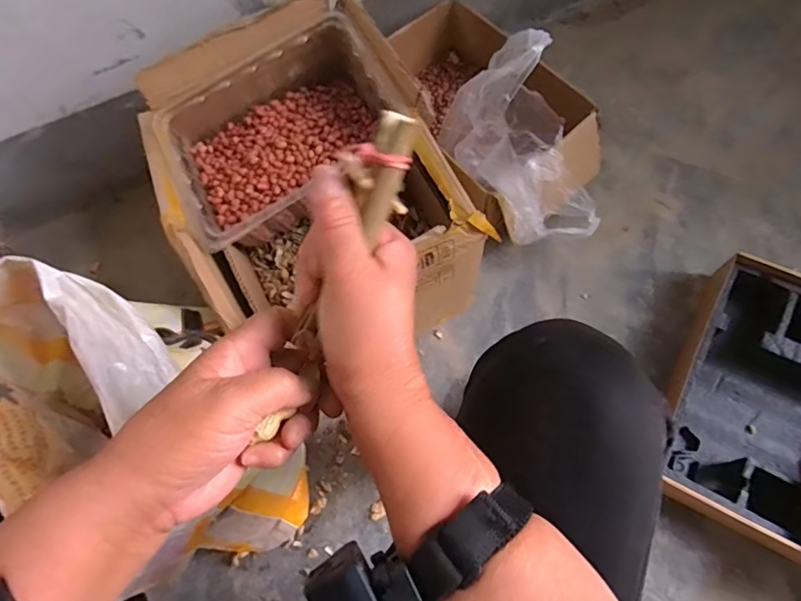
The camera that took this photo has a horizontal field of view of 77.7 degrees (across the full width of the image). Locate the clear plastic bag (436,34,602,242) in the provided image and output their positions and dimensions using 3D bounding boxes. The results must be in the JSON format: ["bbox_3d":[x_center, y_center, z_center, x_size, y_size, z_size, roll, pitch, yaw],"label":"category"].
[{"bbox_3d":[0.182,-0.219,0.685,0.147,0.287,0.229,-41,69,-11],"label":"clear plastic bag"}]

